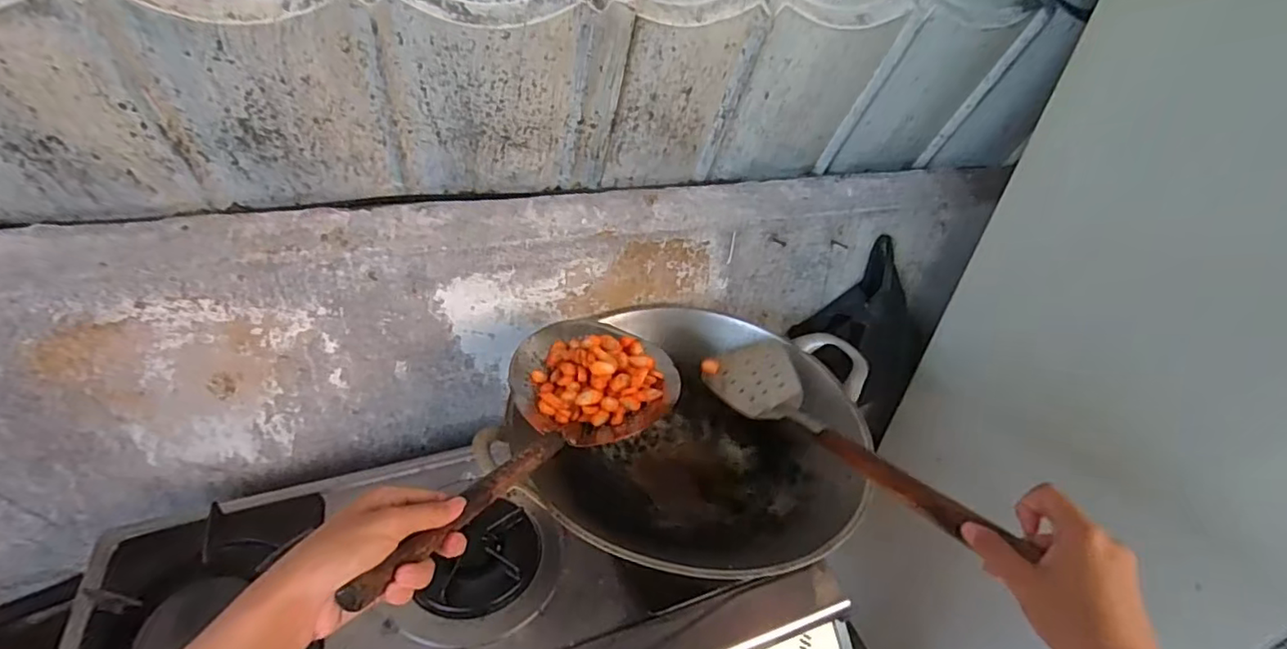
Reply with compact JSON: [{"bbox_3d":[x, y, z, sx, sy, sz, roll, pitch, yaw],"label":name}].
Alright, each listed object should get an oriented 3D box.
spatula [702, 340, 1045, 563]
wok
[{"bbox_3d":[0.168,0.094,0.548,0.102,0.054,0.368,-5,14,-15],"label":"spatula"},{"bbox_3d":[0.058,0.117,0.682,0.362,0.129,0.302,11,37,6],"label":"wok"}]

